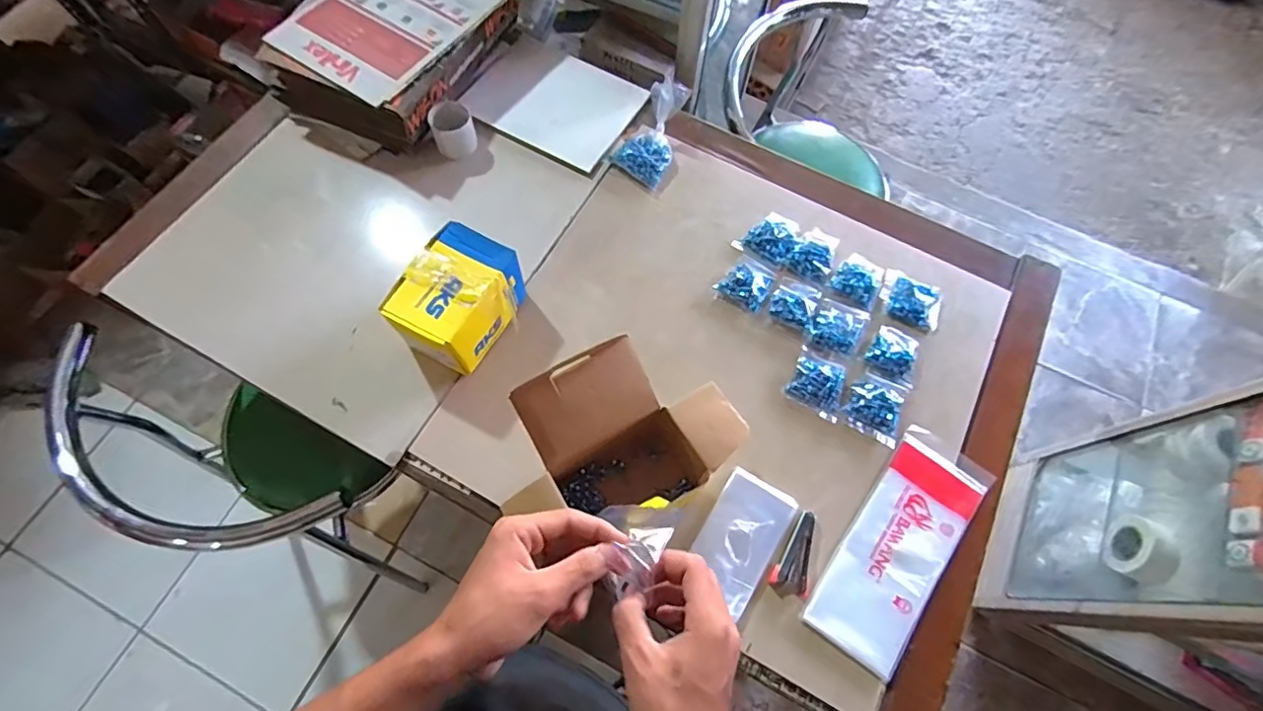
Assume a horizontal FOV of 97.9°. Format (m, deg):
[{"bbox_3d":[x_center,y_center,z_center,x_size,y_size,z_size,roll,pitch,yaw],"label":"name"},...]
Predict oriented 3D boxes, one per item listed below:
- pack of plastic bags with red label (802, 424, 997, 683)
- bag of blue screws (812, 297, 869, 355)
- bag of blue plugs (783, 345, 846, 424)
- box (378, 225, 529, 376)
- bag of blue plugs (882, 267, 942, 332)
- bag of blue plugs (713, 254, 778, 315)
[{"bbox_3d":[0.317,0.220,0.643,0.110,0.012,0.277,35,71,11],"label":"pack of plastic bags with red label"},{"bbox_3d":[0.279,-0.041,0.740,0.067,0.012,0.075,26,70,8],"label":"bag of blue screws"},{"bbox_3d":[0.242,0.036,0.708,0.072,0.014,0.074,27,70,9],"label":"bag of blue plugs"},{"bbox_3d":[-0.215,-0.069,0.682,0.107,0.091,0.149,27,70,8],"label":"box"},{"bbox_3d":[0.389,-0.078,0.760,0.085,0.014,0.073,25,70,8],"label":"bag of blue plugs"},{"bbox_3d":[0.159,-0.101,0.760,0.064,0.014,0.076,28,70,9],"label":"bag of blue plugs"}]

